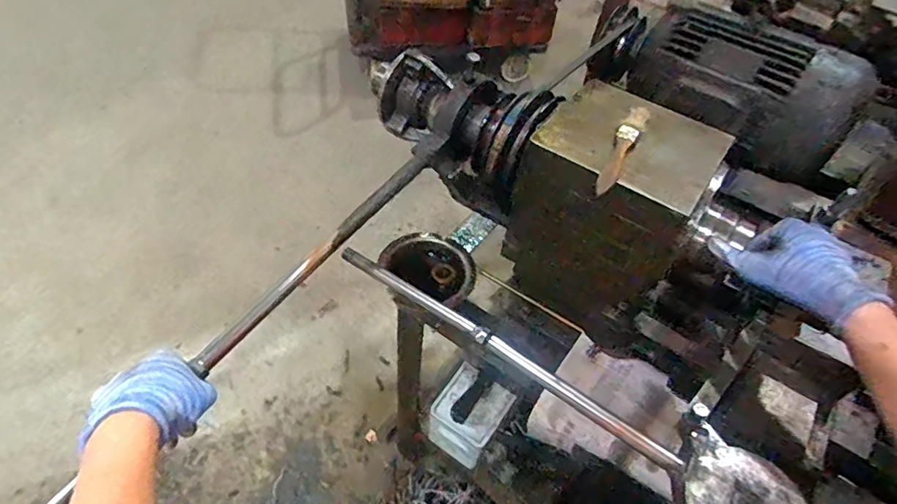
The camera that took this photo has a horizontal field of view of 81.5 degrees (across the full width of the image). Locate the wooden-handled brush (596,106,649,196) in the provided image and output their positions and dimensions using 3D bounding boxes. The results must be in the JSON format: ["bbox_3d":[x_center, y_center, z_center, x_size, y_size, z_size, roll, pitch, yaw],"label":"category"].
[{"bbox_3d":[0.176,-0.106,0.528,0.020,0.015,0.141,25,52,15],"label":"wooden-handled brush"}]

